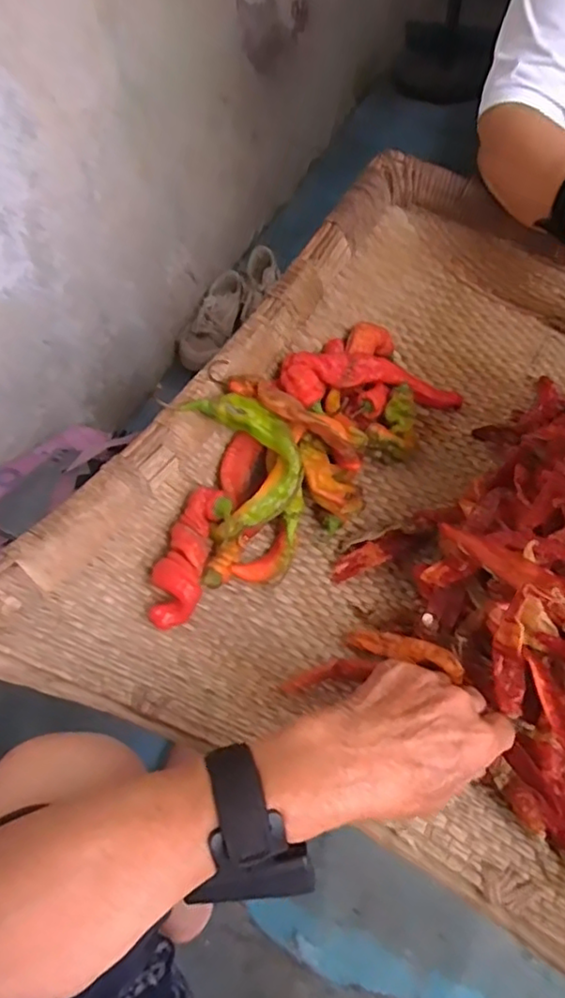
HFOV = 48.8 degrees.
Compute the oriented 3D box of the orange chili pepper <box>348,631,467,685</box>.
[{"bbox_3d":[0.087,0.105,0.433,0.089,0.011,0.021,4,46,47],"label":"orange chili pepper"}]

